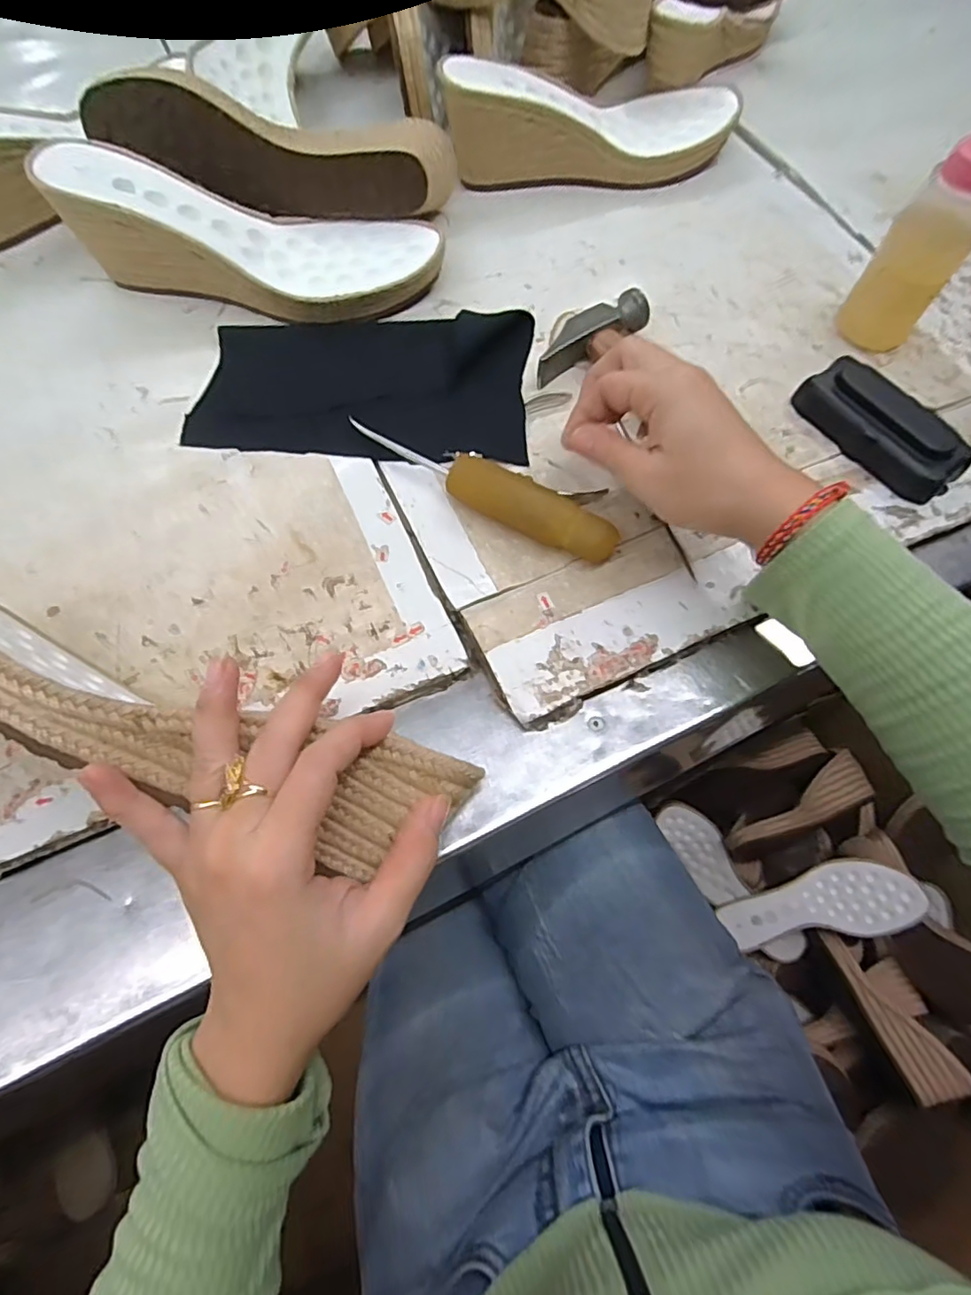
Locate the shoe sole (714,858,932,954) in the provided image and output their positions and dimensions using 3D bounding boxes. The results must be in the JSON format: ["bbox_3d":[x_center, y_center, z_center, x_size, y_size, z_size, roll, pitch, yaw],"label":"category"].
[{"bbox_3d":[0.420,0.322,0.728,0.238,0.043,0.086,-6,68,-4],"label":"shoe sole"}]

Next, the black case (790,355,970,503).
[{"bbox_3d":[0.253,-0.142,0.371,0.043,0.027,0.106,-32,72,-14],"label":"black case"}]

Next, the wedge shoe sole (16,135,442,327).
[{"bbox_3d":[-0.154,-0.280,0.395,0.241,0.073,0.080,-4,67,-3],"label":"wedge shoe sole"}]

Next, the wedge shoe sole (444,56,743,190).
[{"bbox_3d":[0.090,-0.427,0.469,0.247,0.067,0.093,-12,68,-6],"label":"wedge shoe sole"}]

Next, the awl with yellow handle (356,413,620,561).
[{"bbox_3d":[-0.004,-0.096,0.346,0.175,0.029,0.021,28,69,10],"label":"awl with yellow handle"}]

